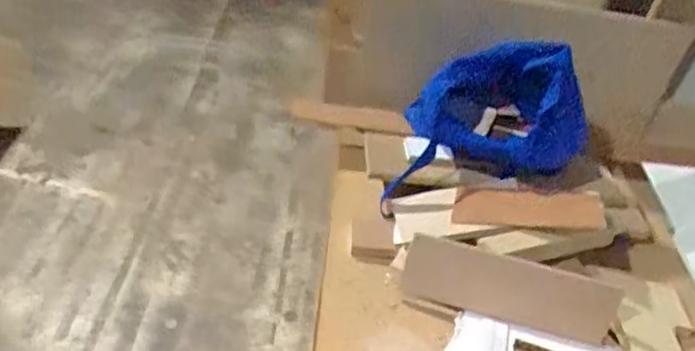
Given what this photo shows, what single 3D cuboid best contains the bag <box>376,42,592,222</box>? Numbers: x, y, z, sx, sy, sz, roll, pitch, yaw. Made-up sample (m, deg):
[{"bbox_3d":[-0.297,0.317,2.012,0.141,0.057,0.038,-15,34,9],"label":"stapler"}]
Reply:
[{"bbox_3d":[0.209,-0.077,0.864,0.280,0.175,0.132,7,38,-1],"label":"bag"}]

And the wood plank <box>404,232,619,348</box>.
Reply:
[{"bbox_3d":[0.199,0.141,0.755,0.253,0.082,0.008,13,20,4],"label":"wood plank"}]

